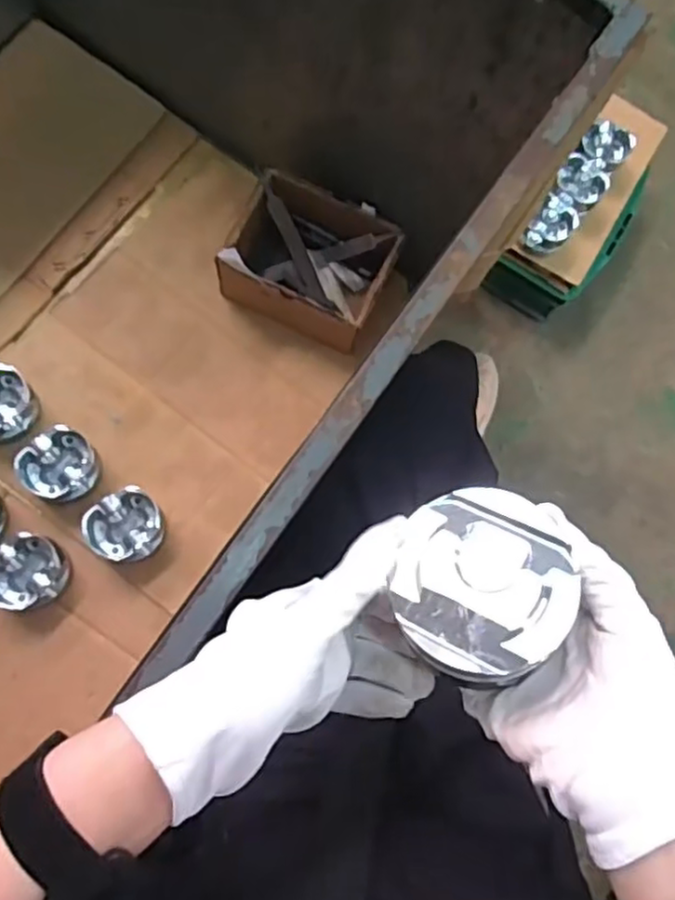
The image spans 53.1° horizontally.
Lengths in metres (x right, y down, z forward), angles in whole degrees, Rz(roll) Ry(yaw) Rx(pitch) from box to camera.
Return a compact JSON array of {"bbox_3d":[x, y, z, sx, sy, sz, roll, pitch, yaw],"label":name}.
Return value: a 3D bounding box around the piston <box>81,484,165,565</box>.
[{"bbox_3d":[-0.249,0.092,0.804,0.079,0.059,0.081,1,78,-6],"label":"piston"}]

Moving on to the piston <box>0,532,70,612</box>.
[{"bbox_3d":[-0.360,0.139,0.780,0.080,0.062,0.081,1,78,-6],"label":"piston"}]

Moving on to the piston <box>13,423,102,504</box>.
[{"bbox_3d":[-0.330,0.020,0.810,0.078,0.053,0.083,1,78,-6],"label":"piston"}]

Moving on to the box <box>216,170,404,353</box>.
[{"bbox_3d":[-0.035,-0.245,0.860,0.190,0.102,0.156,27,76,0],"label":"box"}]

